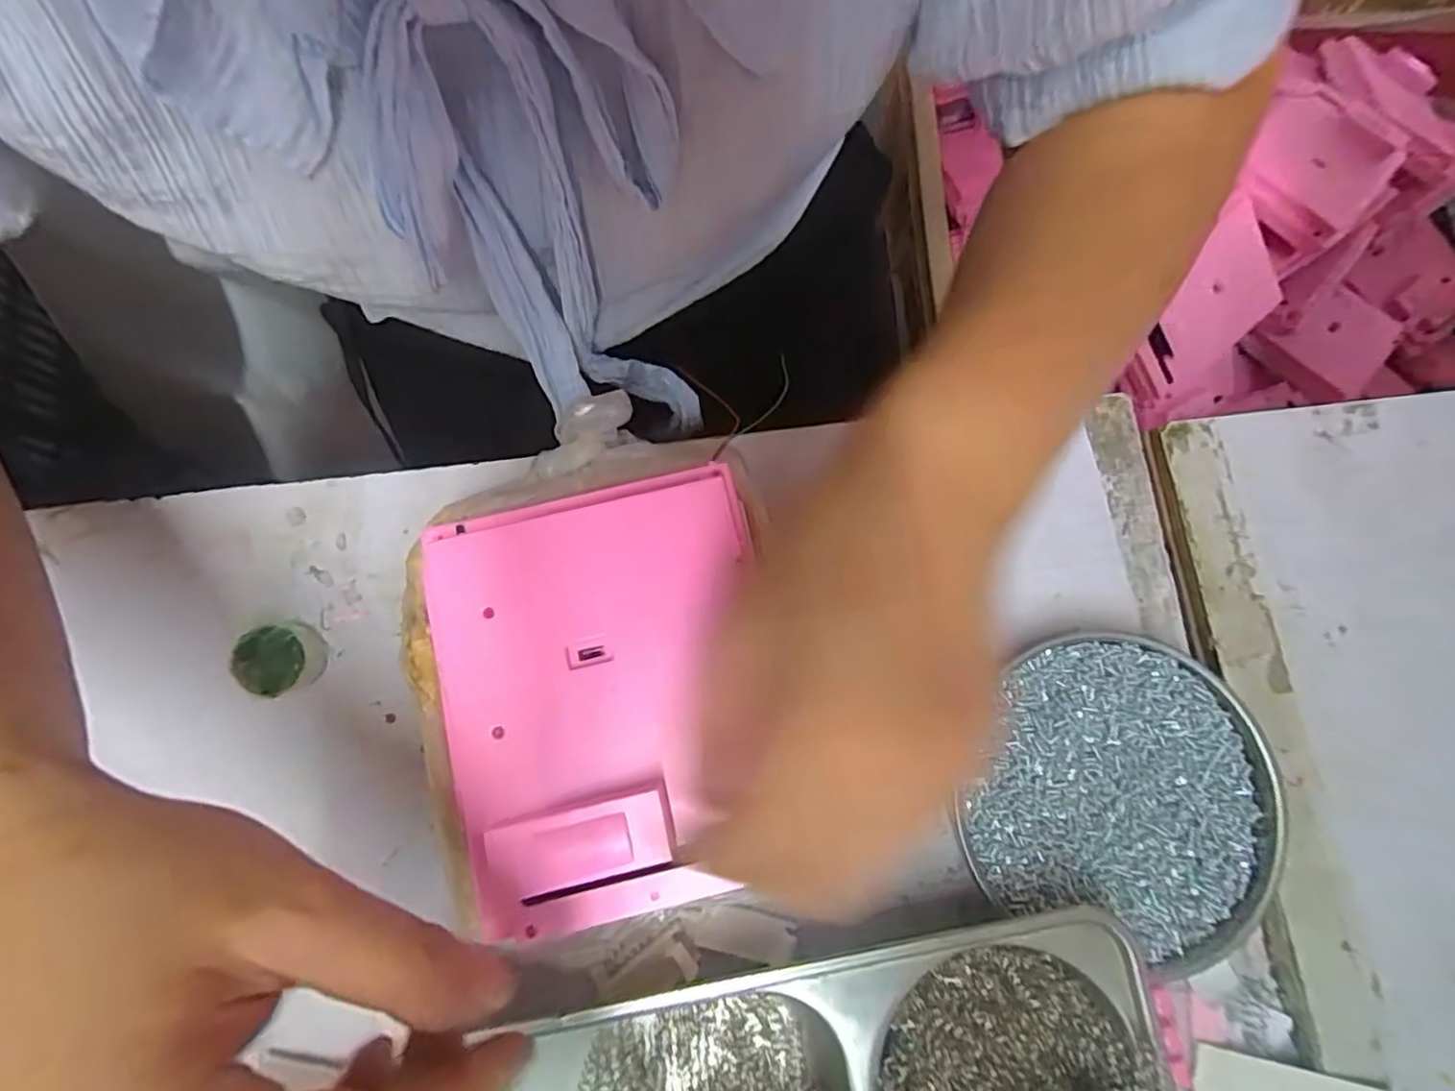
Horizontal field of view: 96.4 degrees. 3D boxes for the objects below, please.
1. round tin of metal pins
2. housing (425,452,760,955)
[{"bbox_3d":[0.171,0.105,0.279,0.123,0.014,0.121,0,79,-1],"label":"round tin of metal pins"},{"bbox_3d":[-0.045,0.054,0.238,0.121,0.024,0.154,-12,80,-3],"label":"housing"}]

